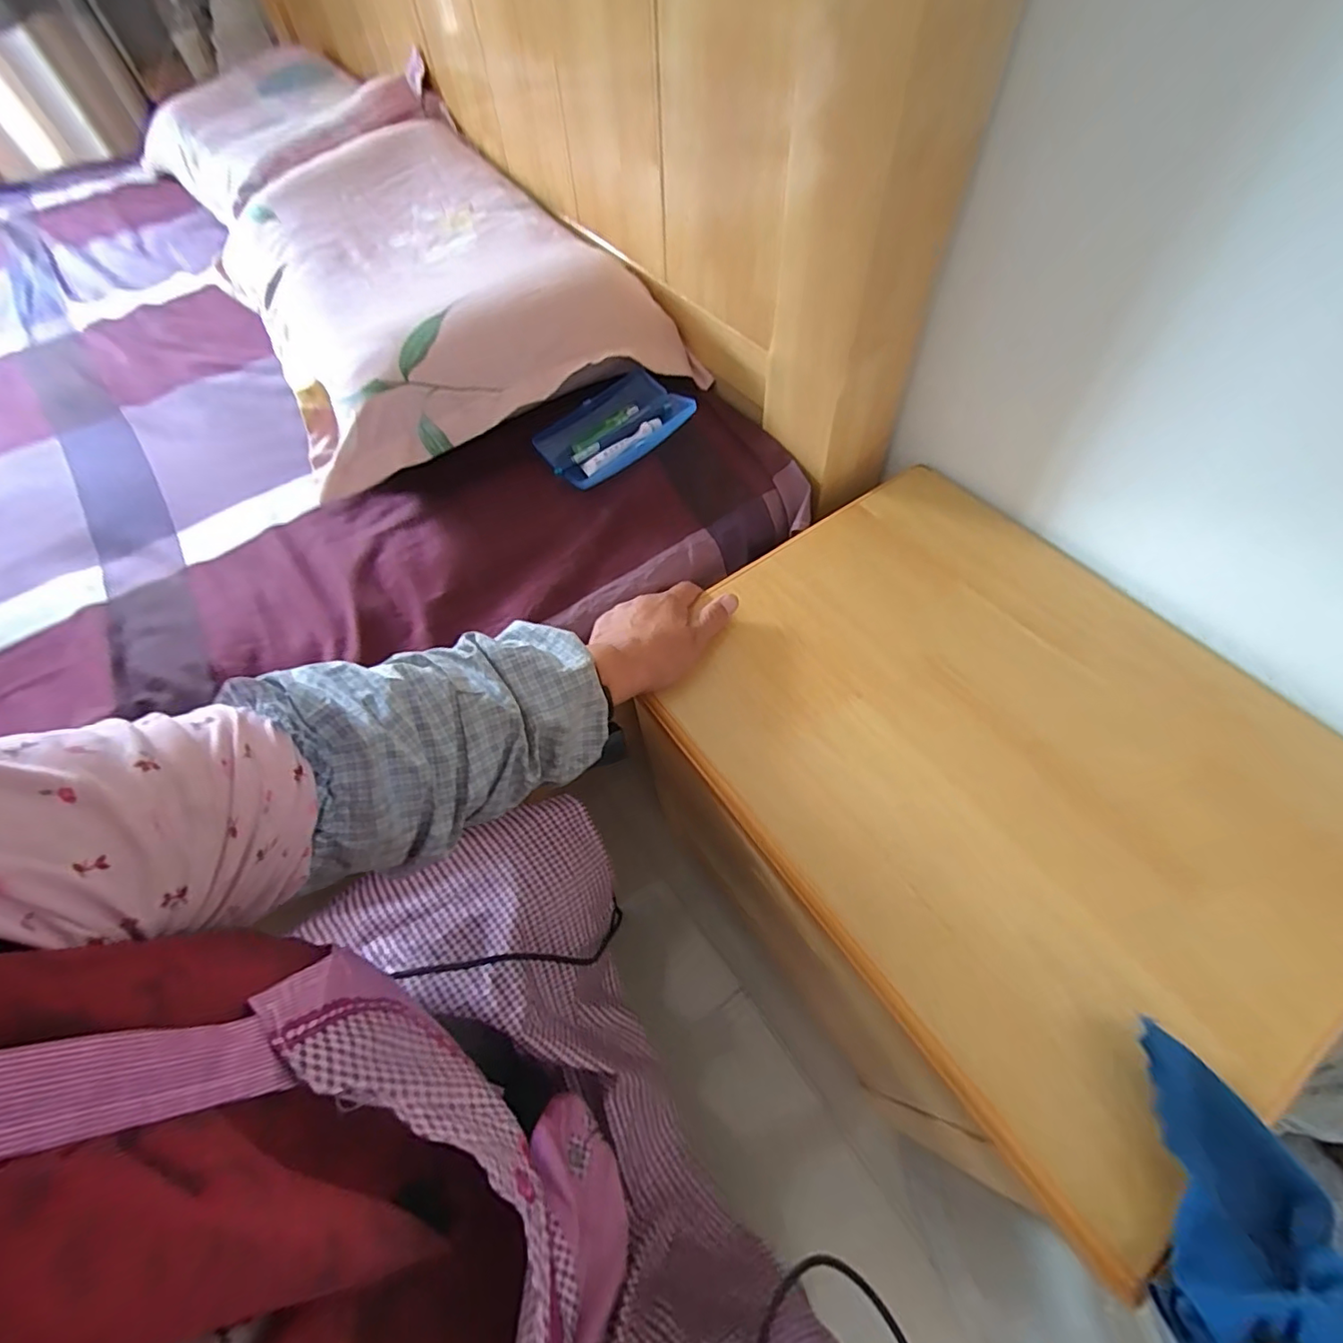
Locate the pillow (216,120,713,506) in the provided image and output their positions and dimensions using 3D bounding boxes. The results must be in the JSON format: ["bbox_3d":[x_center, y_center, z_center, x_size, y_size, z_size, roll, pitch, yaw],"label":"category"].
[{"bbox_3d":[-0.317,-0.501,0.731,0.423,0.093,0.638,-31,63,-13],"label":"pillow"}]

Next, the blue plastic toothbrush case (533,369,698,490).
[{"bbox_3d":[-0.063,-0.257,0.605,0.150,0.032,0.107,-33,63,-14],"label":"blue plastic toothbrush case"}]

